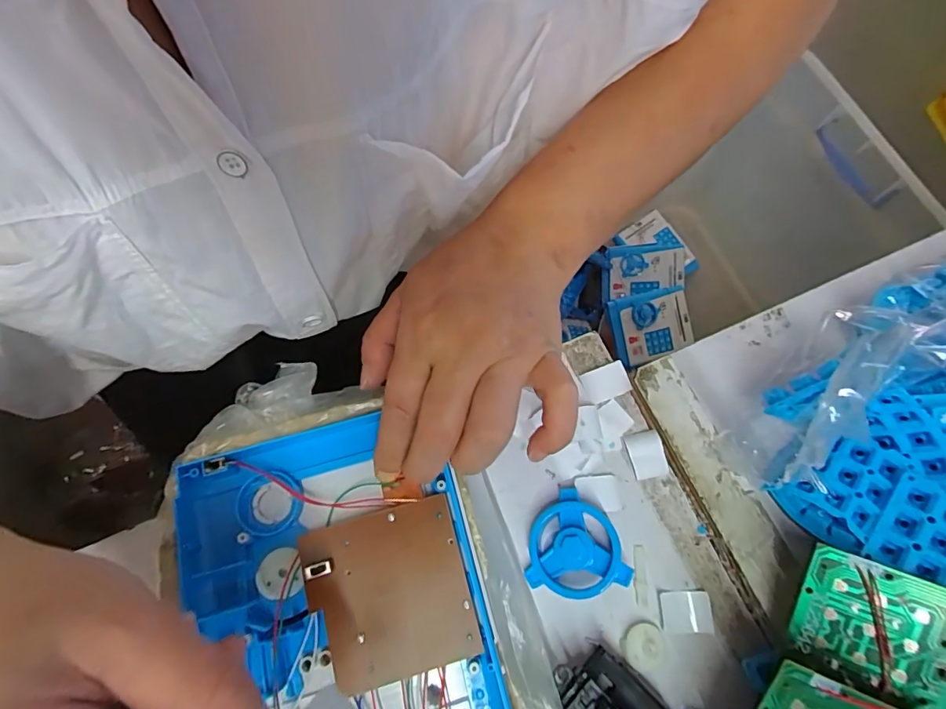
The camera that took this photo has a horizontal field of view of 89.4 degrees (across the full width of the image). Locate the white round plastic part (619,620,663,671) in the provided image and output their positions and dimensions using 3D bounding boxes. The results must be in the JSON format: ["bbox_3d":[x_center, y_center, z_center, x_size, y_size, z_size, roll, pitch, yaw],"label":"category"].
[{"bbox_3d":[0.091,0.155,0.254,0.020,0.004,0.022,0,71,-1],"label":"white round plastic part"}]

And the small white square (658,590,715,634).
[{"bbox_3d":[0.115,0.139,0.258,0.026,0.006,0.020,1,71,-1],"label":"small white square"}]

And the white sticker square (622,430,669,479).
[{"bbox_3d":[0.103,0.060,0.286,0.020,0.005,0.027,-12,72,-5],"label":"white sticker square"}]

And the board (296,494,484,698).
[{"bbox_3d":[-0.040,0.112,0.226,0.071,0.004,0.072,-14,73,-9],"label":"board"}]

